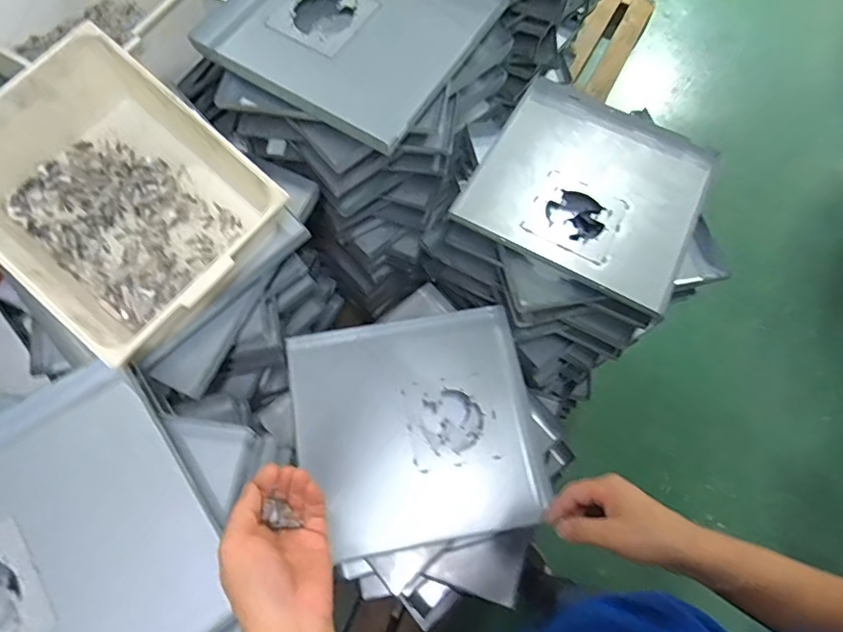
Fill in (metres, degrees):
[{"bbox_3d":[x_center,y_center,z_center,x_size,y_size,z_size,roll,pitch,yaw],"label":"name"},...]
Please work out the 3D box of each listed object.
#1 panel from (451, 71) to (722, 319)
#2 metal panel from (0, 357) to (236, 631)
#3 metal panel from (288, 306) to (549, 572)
[{"bbox_3d":[0.274,-0.208,0.846,0.340,0.045,0.364,27,70,10],"label":"panel"},{"bbox_3d":[-0.409,0.258,0.549,0.350,0.053,0.338,-35,73,-14],"label":"metal panel"},{"bbox_3d":[-0.009,0.162,0.795,0.335,0.031,0.324,-9,75,-7],"label":"metal panel"}]

